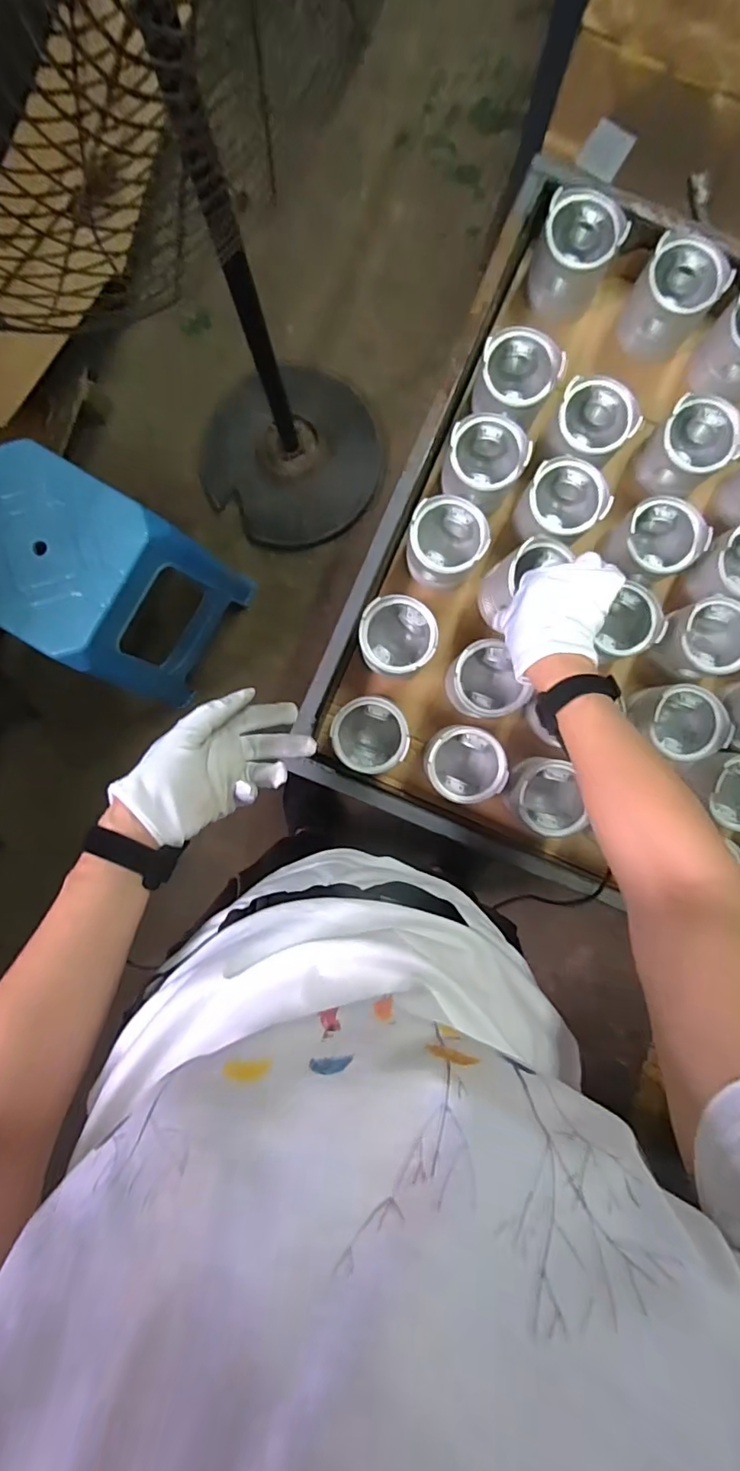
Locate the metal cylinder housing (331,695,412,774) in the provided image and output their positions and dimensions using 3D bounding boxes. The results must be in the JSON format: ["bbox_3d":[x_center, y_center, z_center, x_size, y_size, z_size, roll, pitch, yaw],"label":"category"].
[{"bbox_3d":[0.001,-0.001,0.636,0.082,0.074,0.082,7,91,0],"label":"metal cylinder housing"}]

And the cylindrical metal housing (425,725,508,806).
[{"bbox_3d":[0.105,0.030,0.636,0.084,0.090,0.081,0,91,0],"label":"cylindrical metal housing"}]

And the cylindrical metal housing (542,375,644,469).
[{"bbox_3d":[0.248,-0.345,0.631,0.085,0.088,0.082,0,91,0],"label":"cylindrical metal housing"}]

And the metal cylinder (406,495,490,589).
[{"bbox_3d":[0.088,-0.221,0.634,0.087,0.073,0.085,5,91,0],"label":"metal cylinder"}]

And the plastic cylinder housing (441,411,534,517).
[{"bbox_3d":[0.129,-0.311,0.629,0.086,0.066,0.082,0,91,0],"label":"plastic cylinder housing"}]

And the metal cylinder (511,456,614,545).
[{"bbox_3d":[0.218,-0.261,0.635,0.084,0.082,0.081,30,91,-1],"label":"metal cylinder"}]

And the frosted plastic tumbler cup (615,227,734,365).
[{"bbox_3d":[0.349,-0.505,0.631,0.090,0.097,0.084,0,91,0],"label":"frosted plastic tumbler cup"}]

